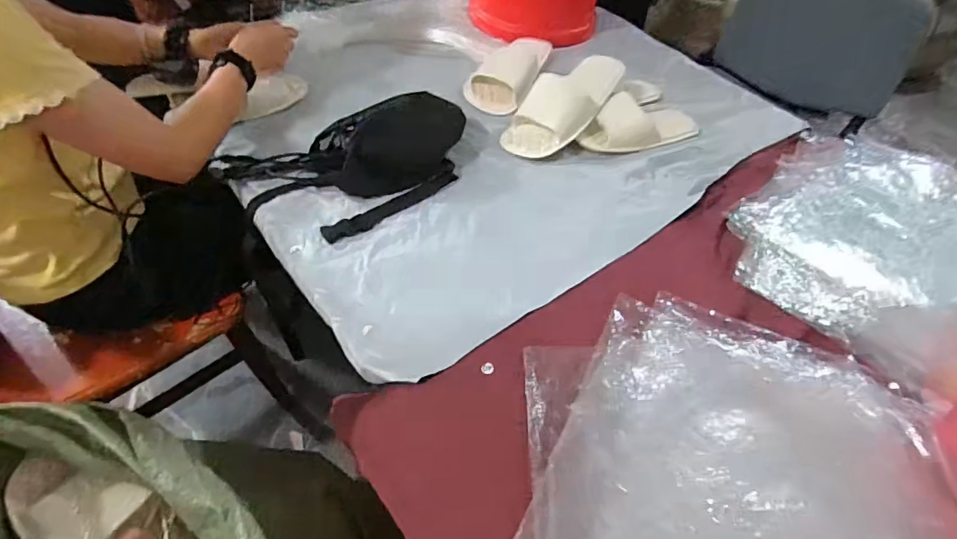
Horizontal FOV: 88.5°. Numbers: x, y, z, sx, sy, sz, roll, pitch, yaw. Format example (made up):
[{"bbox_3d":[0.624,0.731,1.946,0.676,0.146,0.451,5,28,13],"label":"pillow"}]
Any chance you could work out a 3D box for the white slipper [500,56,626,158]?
[{"bbox_3d":[0.153,-0.285,0.836,0.245,0.074,0.098,-39,59,-7],"label":"white slipper"}]

